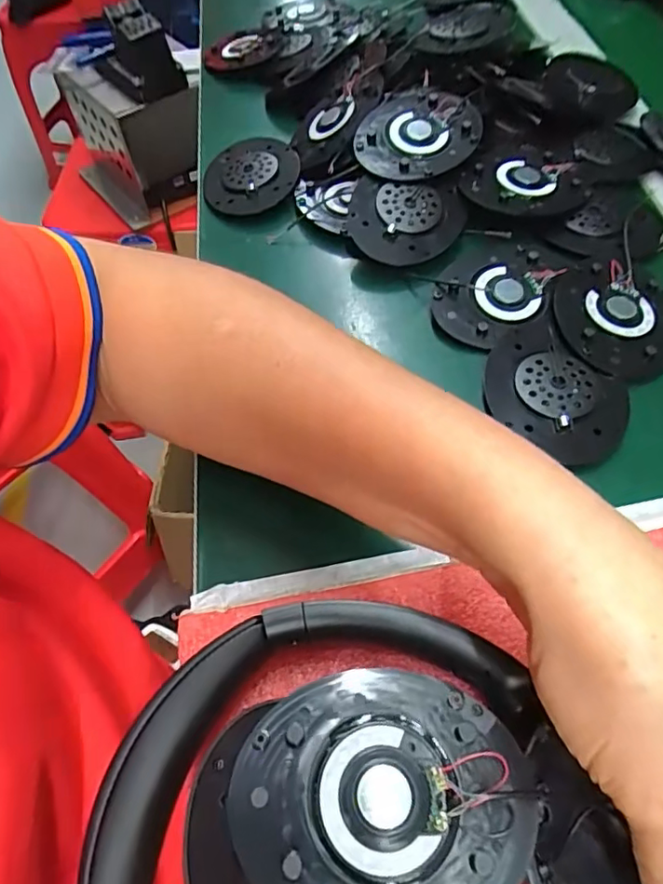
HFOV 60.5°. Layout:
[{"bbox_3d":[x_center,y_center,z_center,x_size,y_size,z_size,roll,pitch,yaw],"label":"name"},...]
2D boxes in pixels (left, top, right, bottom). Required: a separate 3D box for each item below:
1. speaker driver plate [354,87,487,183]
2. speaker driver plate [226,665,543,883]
[{"bbox_3d":[0.056,-0.199,0.367,0.070,0.007,0.080,24,75,13],"label":"speaker driver plate"},{"bbox_3d":[0.015,0.108,0.172,0.086,0.019,0.068,-13,57,-5],"label":"speaker driver plate"}]

